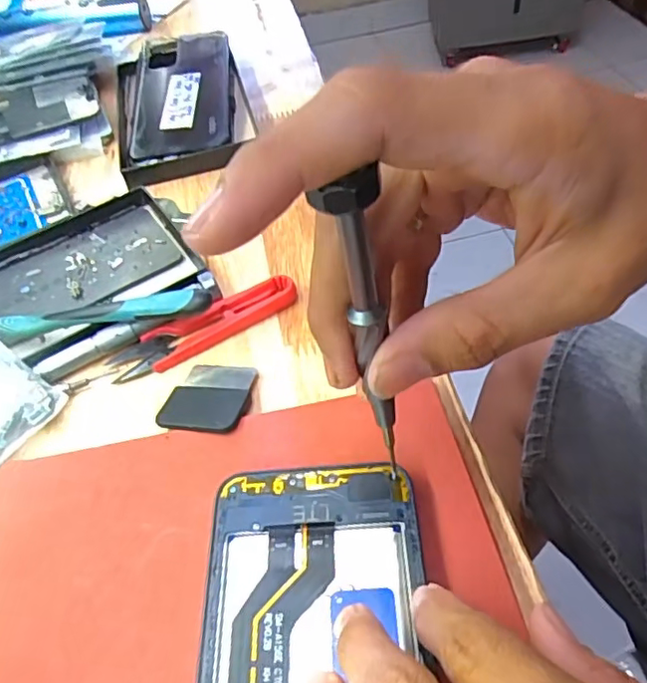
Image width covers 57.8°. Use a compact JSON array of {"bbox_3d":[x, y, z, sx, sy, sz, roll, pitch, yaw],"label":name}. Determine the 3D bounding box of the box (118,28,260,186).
[{"bbox_3d":[-0.110,-0.183,0.443,0.097,0.025,0.169,-15,50,-4],"label":"box"}]

